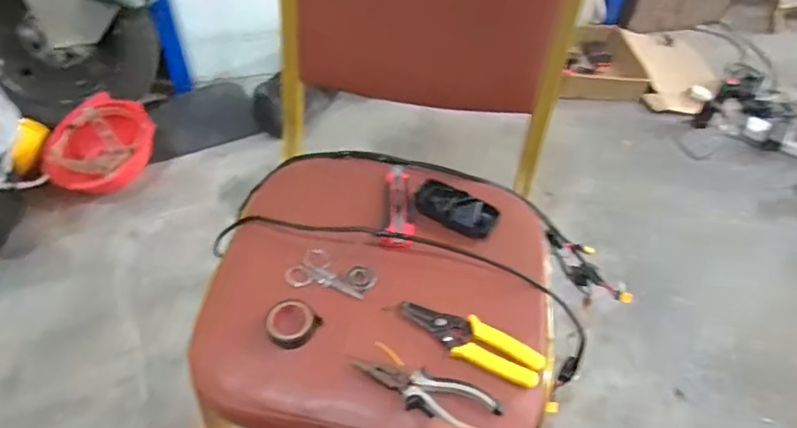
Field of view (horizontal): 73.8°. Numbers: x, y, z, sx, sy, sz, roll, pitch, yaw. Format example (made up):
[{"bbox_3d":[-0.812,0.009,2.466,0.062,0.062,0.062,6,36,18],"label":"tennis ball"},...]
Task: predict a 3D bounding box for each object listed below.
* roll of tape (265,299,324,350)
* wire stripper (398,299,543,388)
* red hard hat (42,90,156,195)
[{"bbox_3d":[-0.113,0.113,0.559,0.052,0.015,0.052,3,50,-3],"label":"roll of tape"},{"bbox_3d":[0.078,0.134,0.569,0.155,0.012,0.048,22,51,13],"label":"wire stripper"},{"bbox_3d":[-0.696,-0.157,1.227,0.227,0.148,0.216,2,52,-2],"label":"red hard hat"}]

